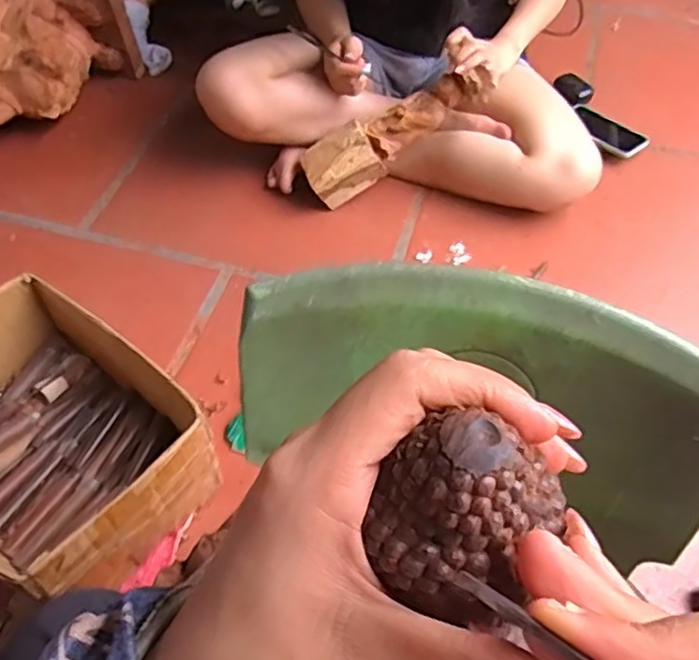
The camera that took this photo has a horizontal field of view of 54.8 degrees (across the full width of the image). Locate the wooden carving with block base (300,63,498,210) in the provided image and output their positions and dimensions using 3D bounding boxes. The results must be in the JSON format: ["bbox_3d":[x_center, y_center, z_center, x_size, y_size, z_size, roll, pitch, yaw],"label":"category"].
[{"bbox_3d":[0.067,-0.308,1.060,0.289,0.076,0.072,-30,55,14],"label":"wooden carving with block base"}]

